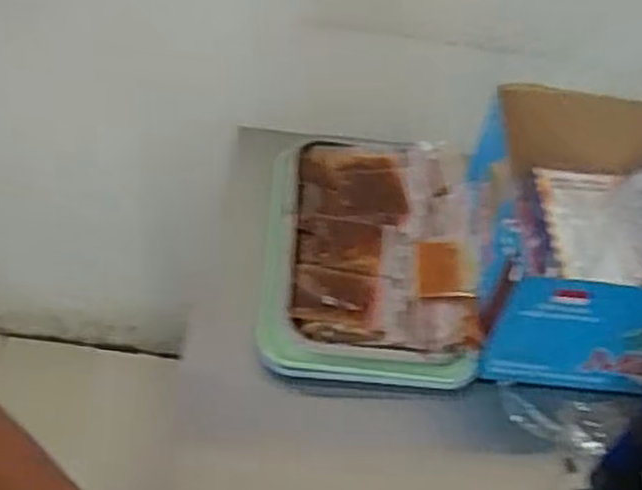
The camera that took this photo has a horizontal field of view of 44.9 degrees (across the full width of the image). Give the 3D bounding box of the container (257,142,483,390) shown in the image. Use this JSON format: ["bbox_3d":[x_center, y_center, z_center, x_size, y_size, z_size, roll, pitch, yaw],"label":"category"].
[{"bbox_3d":[0.053,0.003,0.869,0.225,0.055,0.308,5,50,-2],"label":"container"}]

